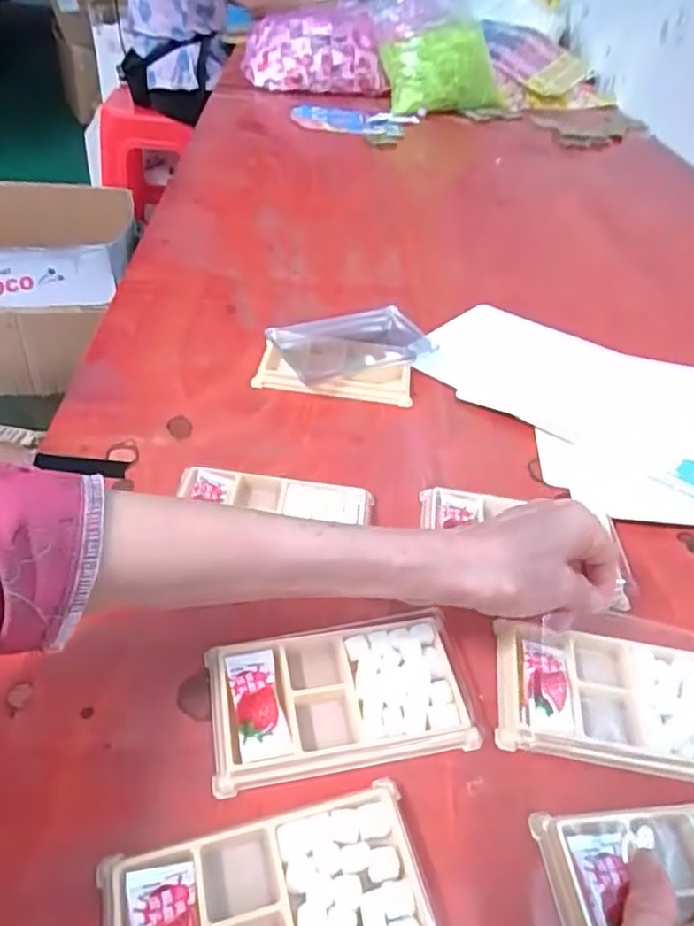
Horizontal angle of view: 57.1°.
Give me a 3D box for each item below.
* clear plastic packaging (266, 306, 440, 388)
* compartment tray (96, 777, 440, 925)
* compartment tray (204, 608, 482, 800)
[{"bbox_3d":[0.010,-0.106,0.593,0.146,0.027,0.079,-14,46,-22],"label":"clear plastic packaging"},{"bbox_3d":[-0.032,0.192,0.269,0.136,0.013,0.077,-7,44,-15],"label":"compartment tray"},{"bbox_3d":[-0.003,0.125,0.346,0.138,0.015,0.075,-5,43,-13],"label":"compartment tray"}]

